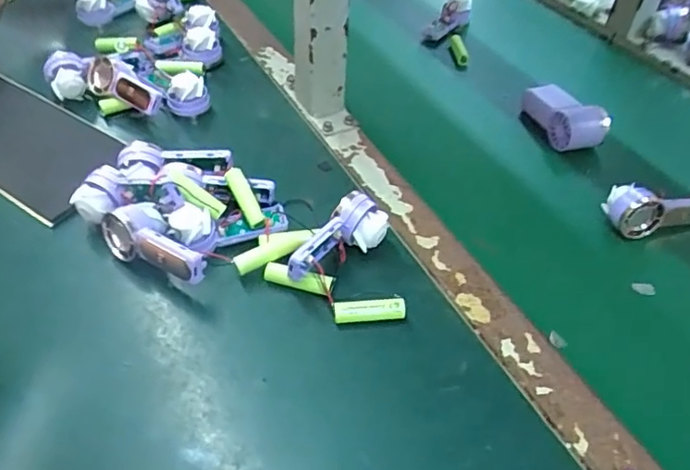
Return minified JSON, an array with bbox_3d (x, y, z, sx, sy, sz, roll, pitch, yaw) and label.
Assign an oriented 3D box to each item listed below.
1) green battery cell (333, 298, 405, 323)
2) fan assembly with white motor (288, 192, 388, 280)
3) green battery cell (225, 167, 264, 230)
[{"bbox_3d":[0.017,0.053,0.403,0.050,0.013,0.012,-1,47,-4],"label":"green battery cell"},{"bbox_3d":[-0.004,0.008,0.425,0.033,0.036,0.085,28,51,22],"label":"fan assembly with white motor"},{"bbox_3d":[-0.078,-0.030,0.448,0.012,0.010,0.050,-23,79,-23],"label":"green battery cell"}]

